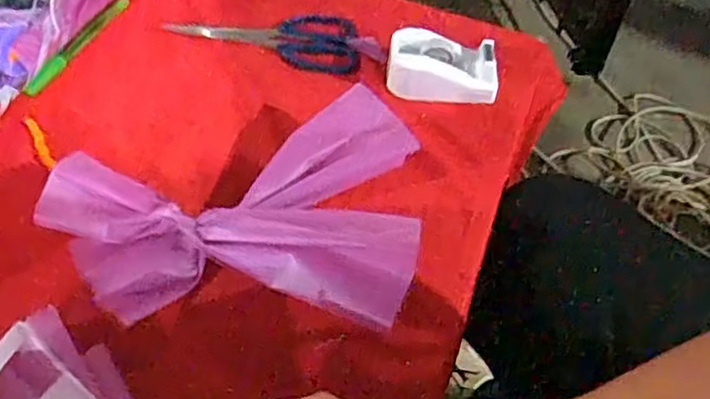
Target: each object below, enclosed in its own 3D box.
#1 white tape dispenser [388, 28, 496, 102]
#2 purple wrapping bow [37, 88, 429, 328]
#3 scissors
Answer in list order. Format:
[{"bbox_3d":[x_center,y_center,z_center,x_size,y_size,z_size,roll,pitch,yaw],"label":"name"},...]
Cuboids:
[{"bbox_3d":[0.082,-0.120,0.652,0.103,0.057,0.052,4,52,-3],"label":"white tape dispenser"},{"bbox_3d":[-0.086,-0.001,0.515,0.252,0.055,0.166,4,52,-3],"label":"purple wrapping bow"},{"bbox_3d":[-0.083,-0.158,0.663,0.175,0.010,0.068,6,52,-2],"label":"scissors"}]

